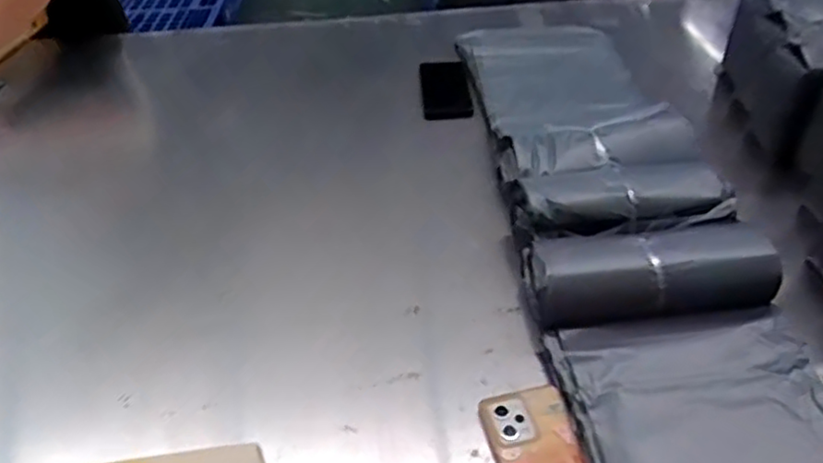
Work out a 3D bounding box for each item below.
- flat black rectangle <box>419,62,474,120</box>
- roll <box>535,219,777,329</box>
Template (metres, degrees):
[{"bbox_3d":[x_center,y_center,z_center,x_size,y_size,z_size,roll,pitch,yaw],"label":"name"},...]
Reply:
[{"bbox_3d":[0.055,-0.226,1.086,0.075,0.017,0.126,-3,53,-2],"label":"flat black rectangle"},{"bbox_3d":[0.252,0.036,0.711,0.250,0.057,0.105,-7,40,-4],"label":"roll"}]

